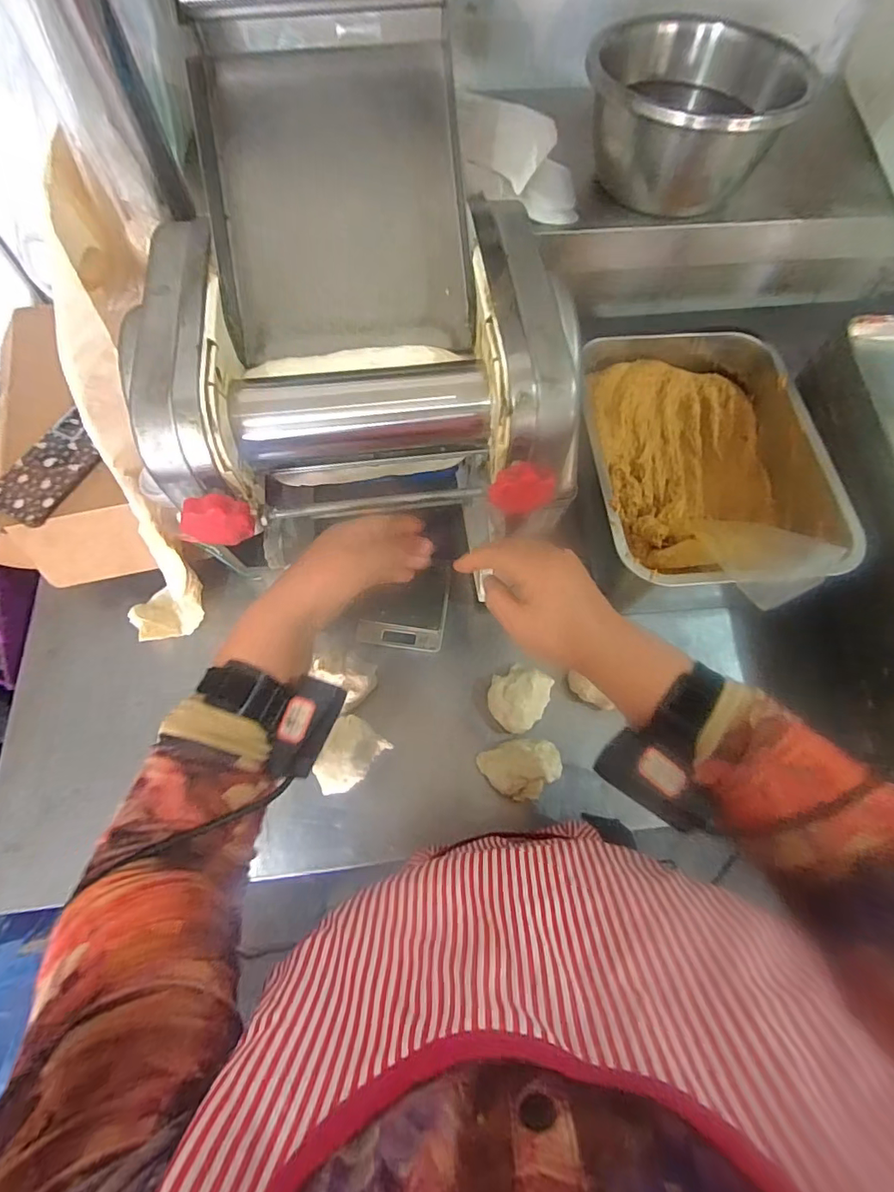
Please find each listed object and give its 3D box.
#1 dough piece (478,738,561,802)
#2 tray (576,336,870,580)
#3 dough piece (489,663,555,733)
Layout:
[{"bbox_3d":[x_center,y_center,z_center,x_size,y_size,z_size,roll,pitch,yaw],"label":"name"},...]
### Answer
[{"bbox_3d":[0.082,0.190,0.548,0.081,0.049,0.062,-20,69,-10],"label":"dough piece"},{"bbox_3d":[0.292,-0.156,0.603,0.255,0.105,0.350,-3,67,-2],"label":"tray"},{"bbox_3d":[0.082,0.118,0.580,0.065,0.046,0.077,30,69,11],"label":"dough piece"}]

